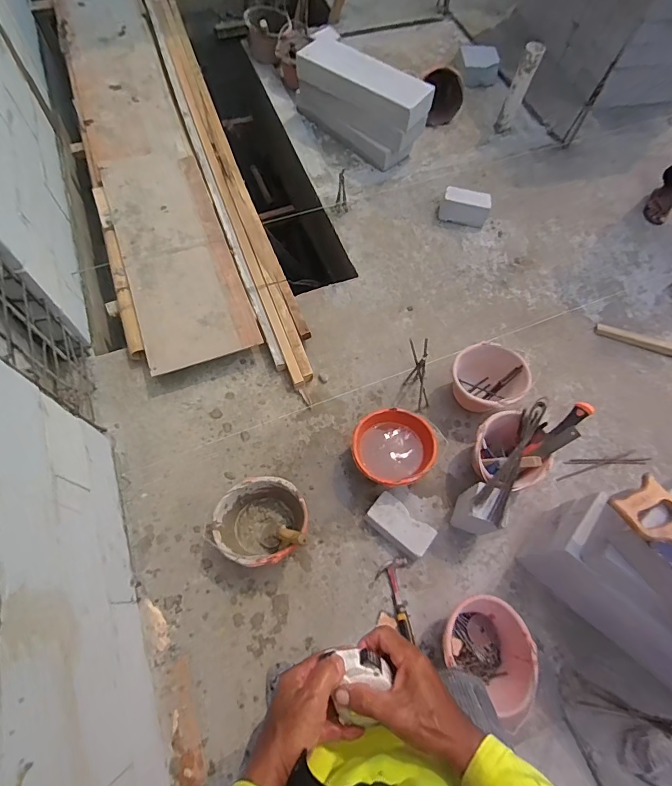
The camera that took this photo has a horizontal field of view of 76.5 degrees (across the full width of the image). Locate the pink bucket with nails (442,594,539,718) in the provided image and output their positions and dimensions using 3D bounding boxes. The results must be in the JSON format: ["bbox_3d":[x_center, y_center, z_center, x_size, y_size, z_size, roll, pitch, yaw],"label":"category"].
[{"bbox_3d":[0.395,0.671,1.140,0.230,0.178,0.207,42,70,15],"label":"pink bucket with nails"}]

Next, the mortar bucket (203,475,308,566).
[{"bbox_3d":[-0.220,0.386,1.264,0.239,0.172,0.253,1,65,-2],"label":"mortar bucket"}]

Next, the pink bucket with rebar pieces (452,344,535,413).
[{"bbox_3d":[0.510,-0.043,1.474,0.230,0.180,0.224,1,65,-2],"label":"pink bucket with rebar pieces"}]

